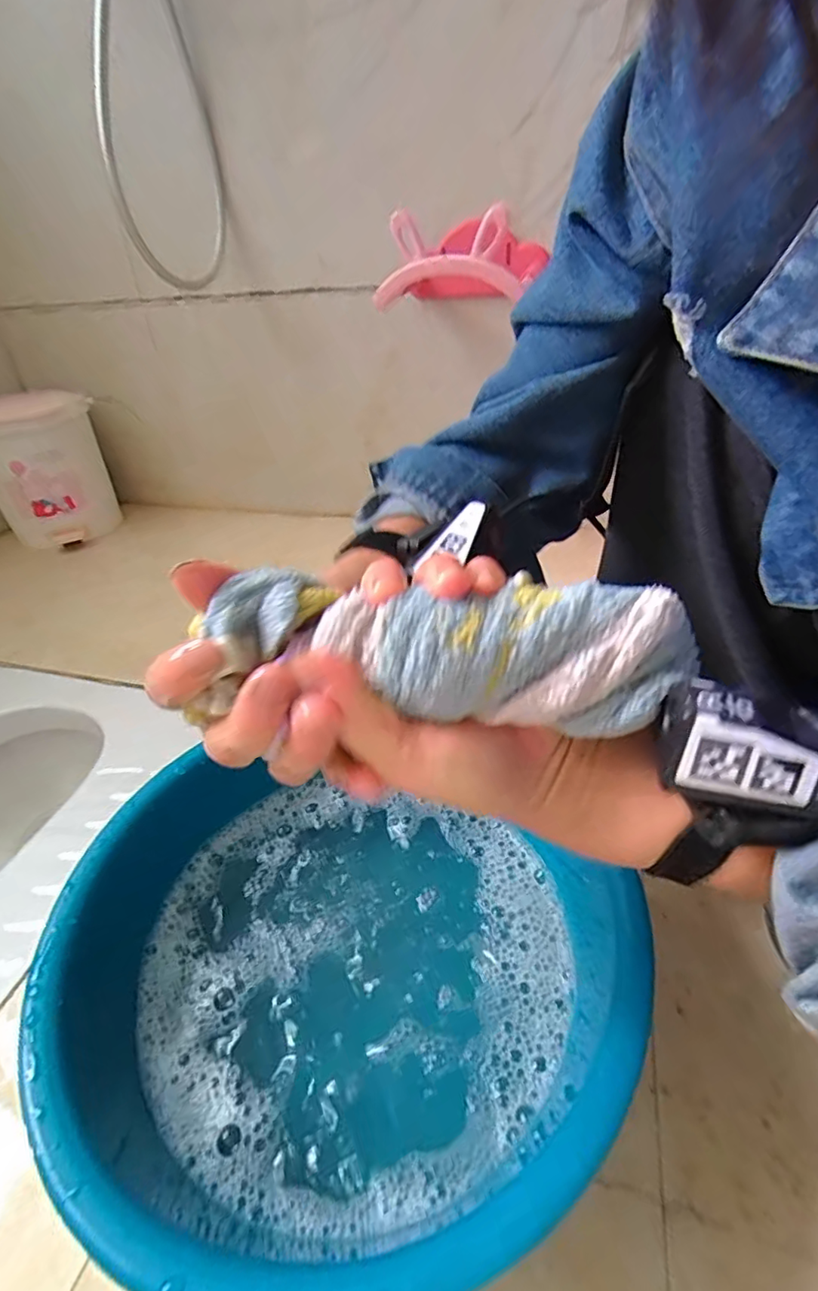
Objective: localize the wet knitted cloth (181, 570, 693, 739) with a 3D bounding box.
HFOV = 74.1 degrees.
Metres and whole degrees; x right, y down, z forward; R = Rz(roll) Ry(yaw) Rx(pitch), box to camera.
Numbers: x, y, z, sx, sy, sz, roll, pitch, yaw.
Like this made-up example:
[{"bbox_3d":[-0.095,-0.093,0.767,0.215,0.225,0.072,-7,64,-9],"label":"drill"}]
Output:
[{"bbox_3d":[0.011,0.001,0.195,0.170,0.040,0.043,4,35,3],"label":"wet knitted cloth"}]

